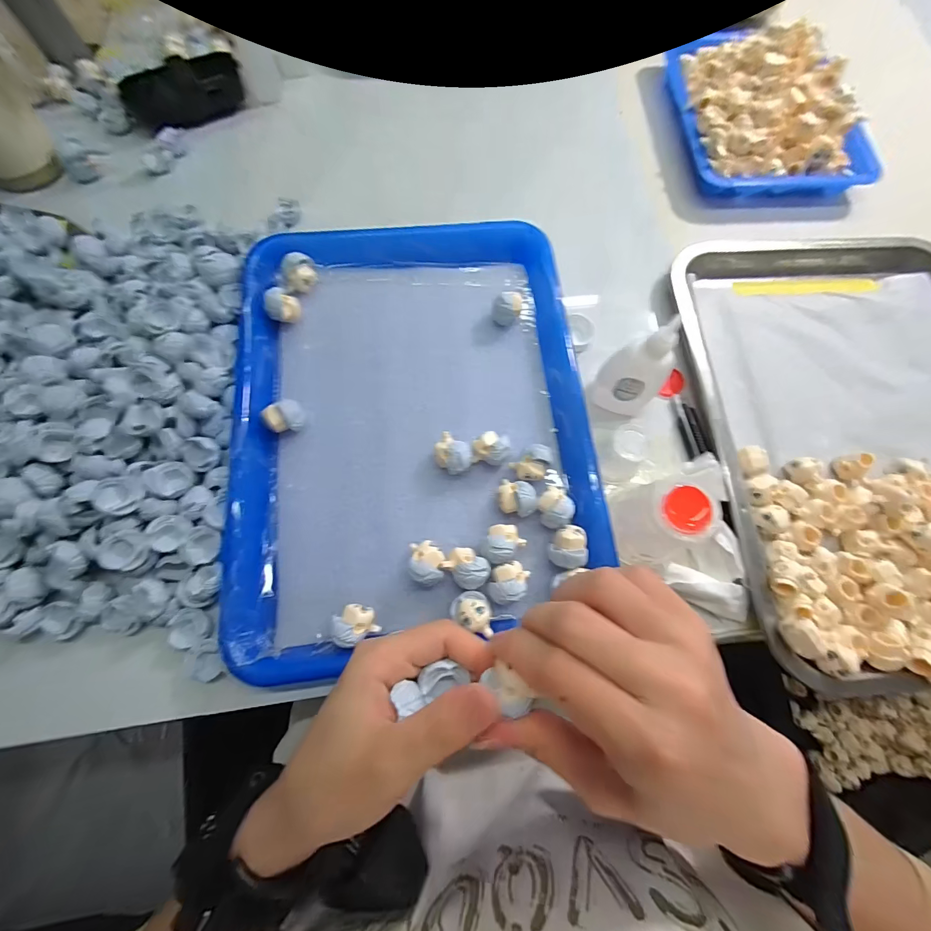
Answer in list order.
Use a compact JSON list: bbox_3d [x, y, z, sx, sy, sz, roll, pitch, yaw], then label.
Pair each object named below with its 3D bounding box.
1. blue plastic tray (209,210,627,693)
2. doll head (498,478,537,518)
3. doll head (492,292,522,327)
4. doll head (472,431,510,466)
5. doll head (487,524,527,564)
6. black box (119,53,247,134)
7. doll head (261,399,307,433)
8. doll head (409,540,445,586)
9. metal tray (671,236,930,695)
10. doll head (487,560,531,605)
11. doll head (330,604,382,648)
[{"bbox_3d":[-0.038,-0.048,0.293,0.245,0.027,0.335,-5,74,-2],"label":"blue plastic tray"},{"bbox_3d":[0.035,0.022,0.273,0.026,0.022,0.025,0,74,-1],"label":"doll head"},{"bbox_3d":[0.033,-0.127,0.318,0.023,0.025,0.016,4,74,1],"label":"doll head"},{"bbox_3d":[0.019,-0.011,0.285,0.025,0.021,0.023,0,74,-1],"label":"doll head"},{"bbox_3d":[0.027,0.052,0.262,0.025,0.021,0.024,2,74,0],"label":"doll head"},{"bbox_3d":[-0.271,-0.361,0.384,0.111,0.036,0.056,-23,75,-9],"label":"black box"},{"bbox_3d":[-0.130,-0.033,0.286,0.028,0.021,0.020,-35,77,-10],"label":"doll head"},{"bbox_3d":[-0.025,0.064,0.259,0.021,0.023,0.028,-3,74,-1],"label":"doll head"},{"bbox_3d":[0.311,-0.035,0.298,0.253,0.022,0.350,-5,74,-2],"label":"metal tray"},{"bbox_3d":[0.027,0.076,0.256,0.022,0.026,0.028,22,75,6],"label":"doll head"},{"bbox_3d":[-0.068,0.098,0.245,0.023,0.028,0.022,0,74,-1],"label":"doll head"}]

